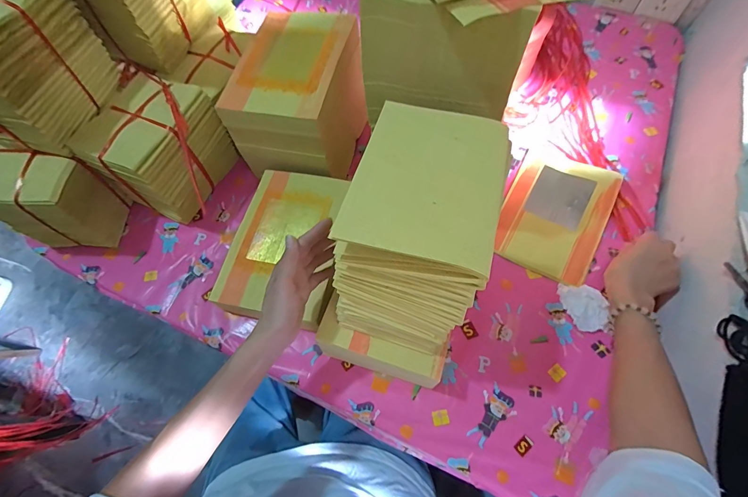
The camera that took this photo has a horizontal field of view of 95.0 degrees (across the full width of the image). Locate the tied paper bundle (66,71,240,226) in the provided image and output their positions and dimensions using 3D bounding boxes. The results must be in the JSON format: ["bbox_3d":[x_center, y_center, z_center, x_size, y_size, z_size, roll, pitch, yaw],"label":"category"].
[{"bbox_3d":[-0.338,-0.157,0.565,0.167,0.160,0.167,19,68,11],"label":"tied paper bundle"}]

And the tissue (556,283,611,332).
[{"bbox_3d":[0.308,0.083,0.502,0.050,0.022,0.073,-18,67,-6],"label":"tissue"}]

